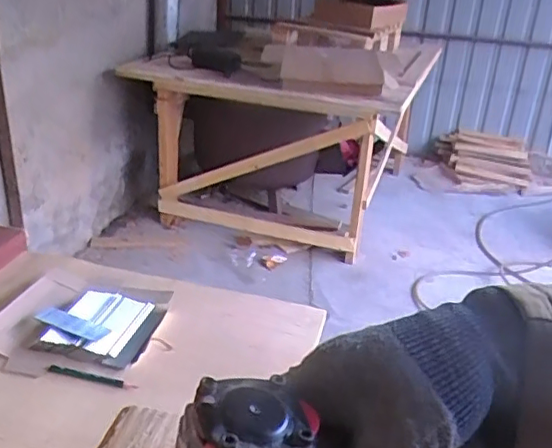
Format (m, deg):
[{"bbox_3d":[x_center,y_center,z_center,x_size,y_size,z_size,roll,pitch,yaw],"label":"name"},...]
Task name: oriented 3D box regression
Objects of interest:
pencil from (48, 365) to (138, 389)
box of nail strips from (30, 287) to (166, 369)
[{"bbox_3d":[-0.209,0.175,0.672,0.106,0.008,0.010,7,26,8],"label":"pencil"},{"bbox_3d":[-0.217,0.122,0.739,0.116,0.026,0.127,8,26,9],"label":"box of nail strips"}]

